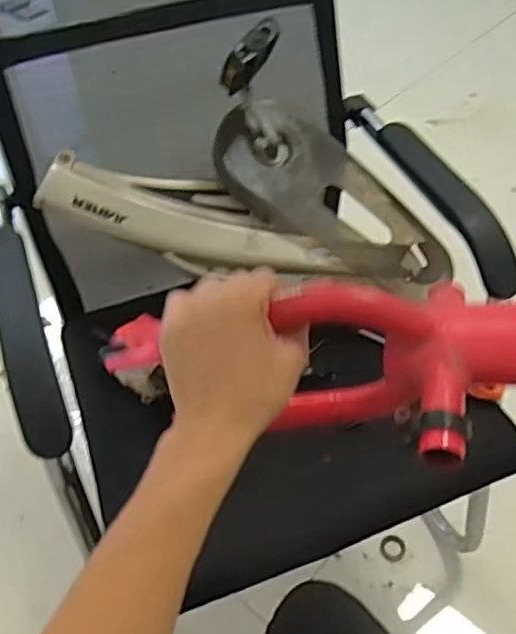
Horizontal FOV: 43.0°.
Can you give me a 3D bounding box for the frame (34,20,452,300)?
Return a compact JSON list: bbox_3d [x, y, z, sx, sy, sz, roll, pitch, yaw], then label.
[{"bbox_3d":[-0.008,-0.169,0.783,0.483,0.255,0.202,-1,47,3],"label":"frame"}]

